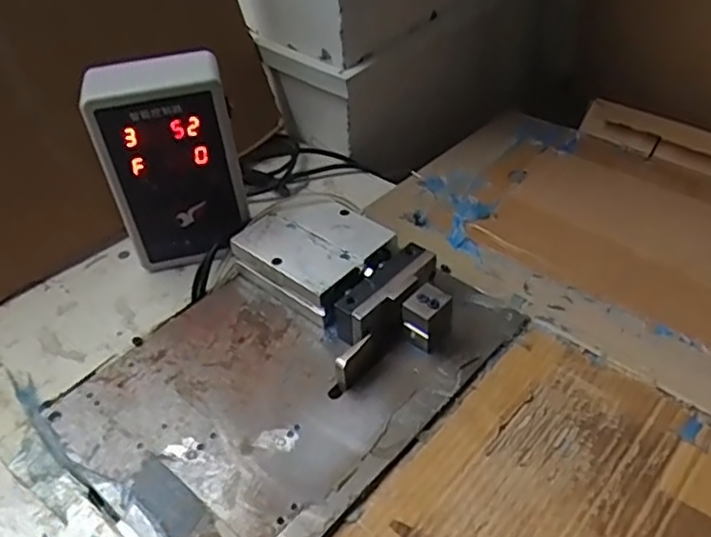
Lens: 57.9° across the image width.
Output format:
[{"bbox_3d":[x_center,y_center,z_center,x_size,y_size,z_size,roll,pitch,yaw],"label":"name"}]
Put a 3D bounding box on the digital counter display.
[{"bbox_3d":[-0.154,-0.087,0.562,0.109,0.183,0.056,-9,43,-5],"label":"digital counter display"}]

